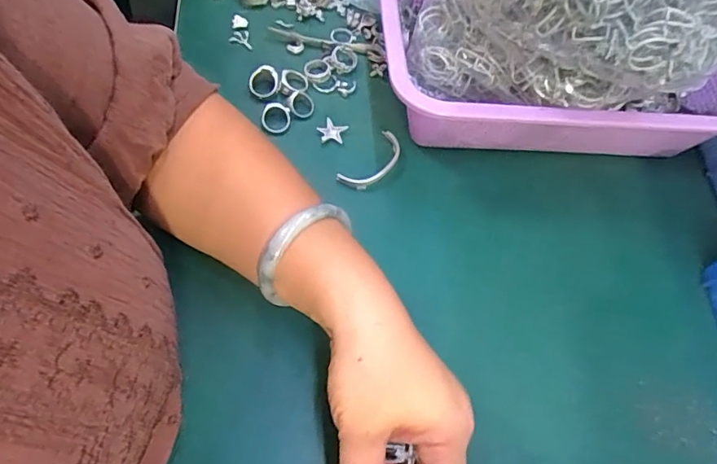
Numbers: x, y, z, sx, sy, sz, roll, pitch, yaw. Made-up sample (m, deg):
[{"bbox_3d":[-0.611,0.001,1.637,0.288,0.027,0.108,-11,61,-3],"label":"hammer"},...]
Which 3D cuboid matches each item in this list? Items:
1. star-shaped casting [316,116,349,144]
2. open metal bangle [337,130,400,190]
[{"bbox_3d":[-0.022,-0.084,0.421,0.023,0.005,0.022,28,63,11],"label":"star-shaped casting"},{"bbox_3d":[0.013,-0.057,0.409,0.027,0.010,0.065,38,65,15],"label":"open metal bangle"}]

